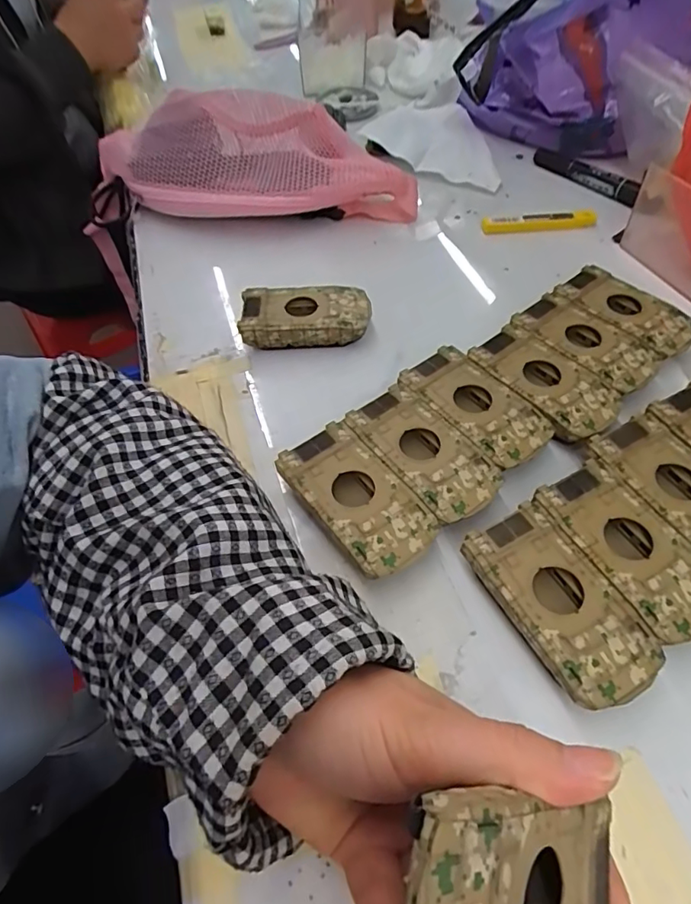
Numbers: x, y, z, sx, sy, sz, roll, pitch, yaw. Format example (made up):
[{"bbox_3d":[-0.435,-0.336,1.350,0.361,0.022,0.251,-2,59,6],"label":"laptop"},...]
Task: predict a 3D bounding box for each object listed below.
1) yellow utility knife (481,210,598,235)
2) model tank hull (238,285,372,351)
[{"bbox_3d":[0.180,-0.215,0.484,0.110,0.017,0.012,-6,54,-2],"label":"yellow utility knife"},{"bbox_3d":[-0.030,-0.102,0.399,0.095,0.028,0.047,-3,54,1],"label":"model tank hull"}]

